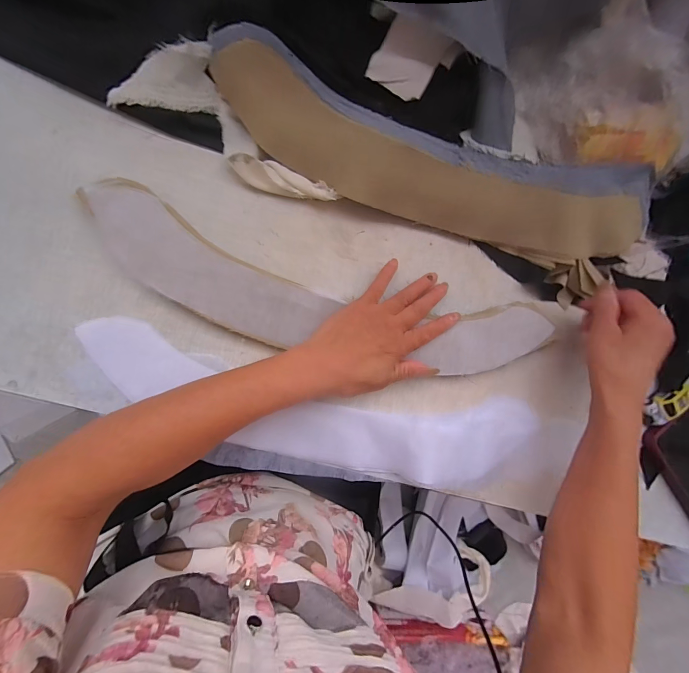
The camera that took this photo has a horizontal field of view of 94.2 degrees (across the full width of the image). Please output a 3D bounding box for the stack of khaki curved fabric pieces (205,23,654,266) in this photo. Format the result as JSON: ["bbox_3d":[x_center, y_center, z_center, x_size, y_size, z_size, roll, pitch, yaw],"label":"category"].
[{"bbox_3d":[0.105,-0.163,0.316,0.457,0.033,0.106,13,108,-8],"label":"stack of khaki curved fabric pieces"}]

